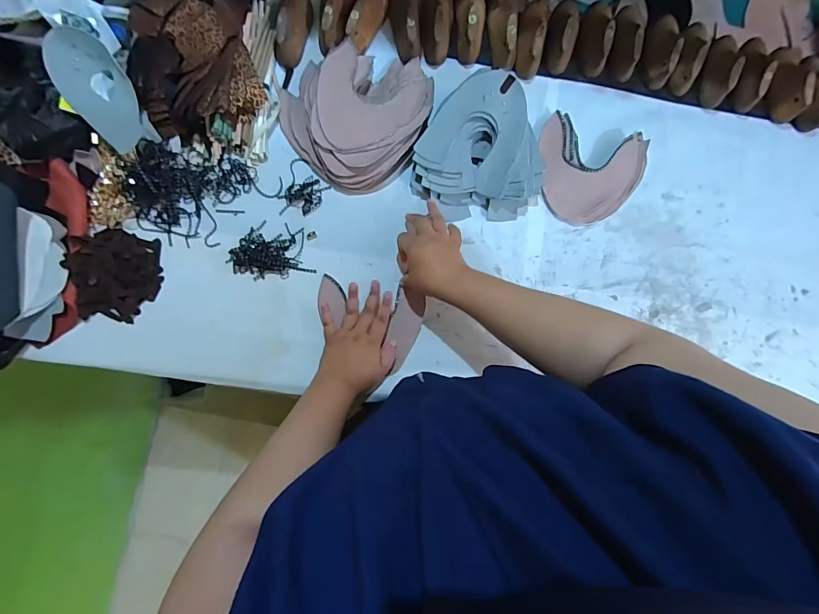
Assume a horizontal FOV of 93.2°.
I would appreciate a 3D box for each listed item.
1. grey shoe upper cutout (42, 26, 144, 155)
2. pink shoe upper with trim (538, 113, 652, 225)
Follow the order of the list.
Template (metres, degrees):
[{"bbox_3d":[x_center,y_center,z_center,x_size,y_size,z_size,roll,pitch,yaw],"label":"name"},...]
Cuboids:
[{"bbox_3d":[-0.438,-0.307,0.548,0.080,0.011,0.158,-40,110,-24],"label":"grey shoe upper cutout"},{"bbox_3d":[0.302,-0.223,0.646,0.177,0.020,0.172,13,84,-2],"label":"pink shoe upper with trim"}]

